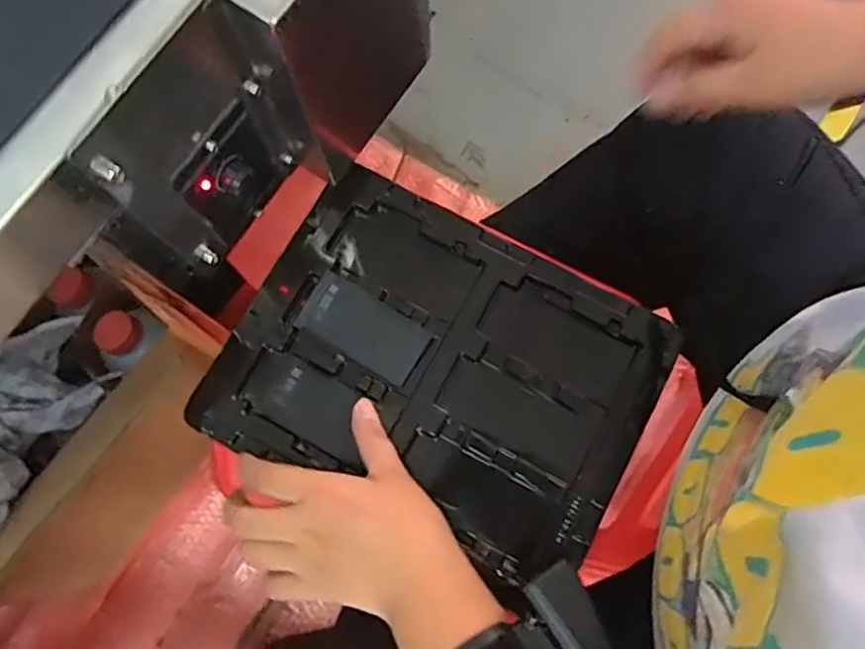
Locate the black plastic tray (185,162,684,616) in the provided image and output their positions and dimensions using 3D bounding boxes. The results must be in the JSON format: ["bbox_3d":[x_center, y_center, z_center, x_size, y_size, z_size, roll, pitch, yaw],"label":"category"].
[{"bbox_3d":[0.004,0.029,0.450,0.274,0.019,0.210,27,78,8],"label":"black plastic tray"}]

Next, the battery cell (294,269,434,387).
[{"bbox_3d":[-0.047,0.002,0.452,0.085,0.010,0.044,31,78,8],"label":"battery cell"}]

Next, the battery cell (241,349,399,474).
[{"bbox_3d":[-0.079,0.056,0.443,0.099,0.005,0.046,29,78,8],"label":"battery cell"}]

